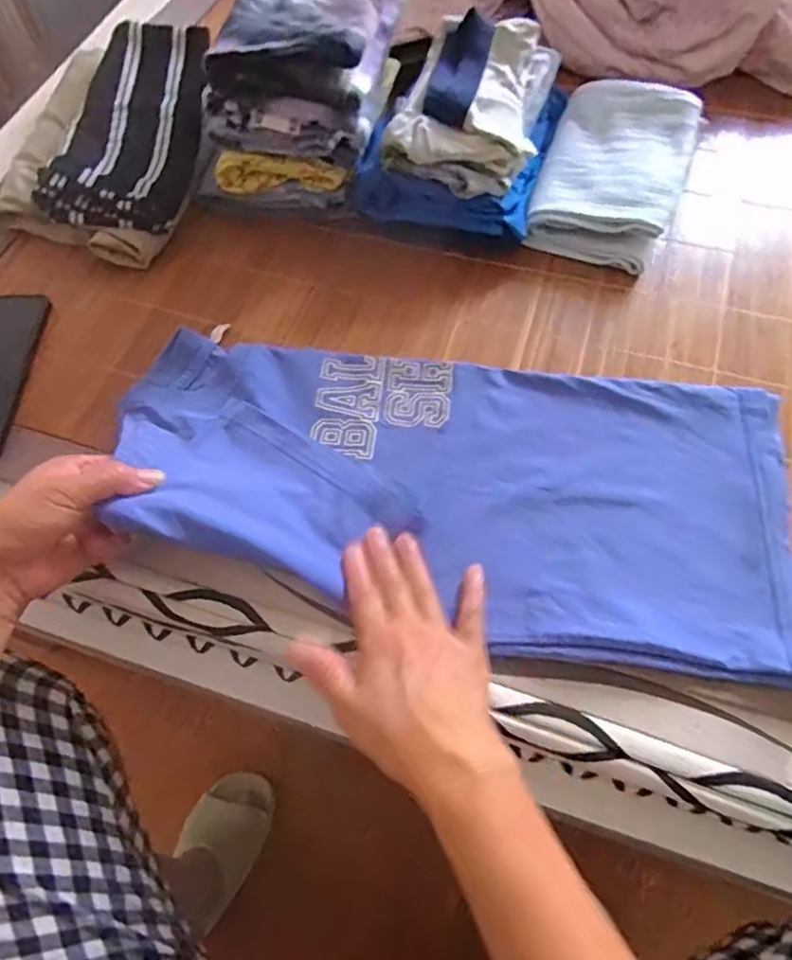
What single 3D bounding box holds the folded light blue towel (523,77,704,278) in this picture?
[{"bbox_3d":[0.204,-0.290,0.575,0.126,0.061,0.188,19,65,10],"label":"folded light blue towel"}]

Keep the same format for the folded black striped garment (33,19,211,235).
[{"bbox_3d":[-0.248,-0.340,0.588,0.115,0.031,0.227,12,73,-7],"label":"folded black striped garment"}]

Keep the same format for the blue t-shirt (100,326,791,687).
[{"bbox_3d":[0.034,-0.001,0.446,0.484,0.027,0.222,8,62,5],"label":"blue t-shirt"}]

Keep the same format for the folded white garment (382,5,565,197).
[{"bbox_3d":[0.071,-0.338,0.549,0.121,0.063,0.190,17,66,11],"label":"folded white garment"}]

